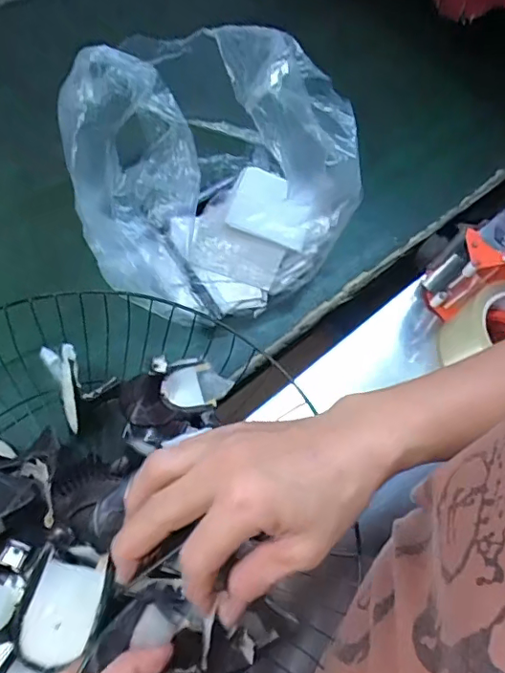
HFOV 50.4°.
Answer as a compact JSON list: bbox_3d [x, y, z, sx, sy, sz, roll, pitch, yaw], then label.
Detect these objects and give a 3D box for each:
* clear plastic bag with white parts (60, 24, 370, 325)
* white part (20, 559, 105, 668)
[{"bbox_3d":[-0.038,-0.154,0.463,0.214,0.161,0.215,36,61,7],"label":"clear plastic bag with white parts"},{"bbox_3d":[-0.113,0.164,0.316,0.038,0.004,0.057,18,81,-6],"label":"white part"}]

